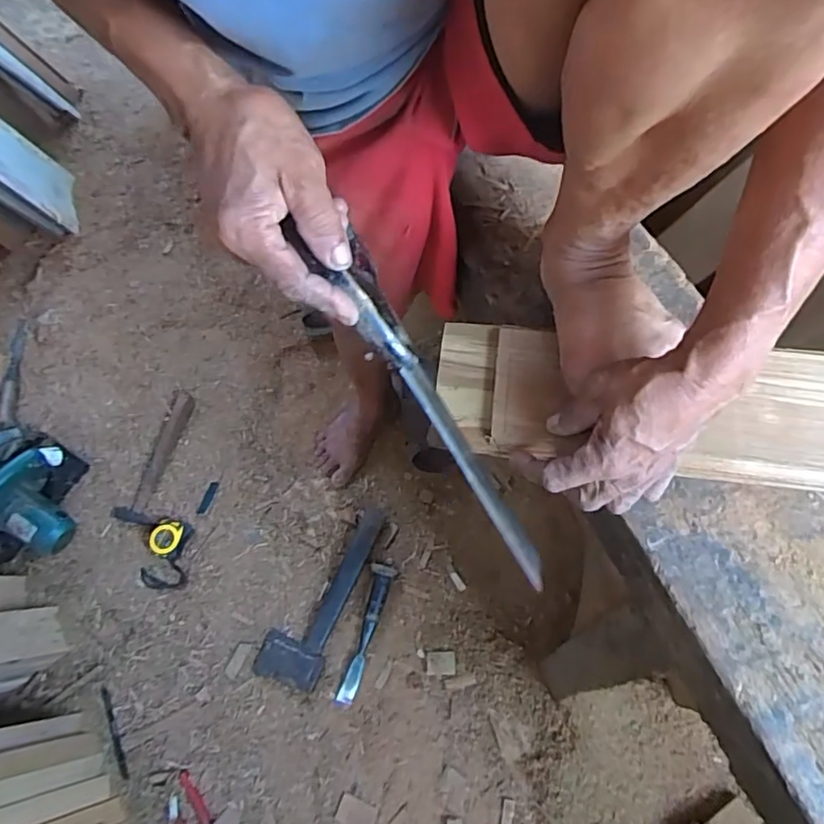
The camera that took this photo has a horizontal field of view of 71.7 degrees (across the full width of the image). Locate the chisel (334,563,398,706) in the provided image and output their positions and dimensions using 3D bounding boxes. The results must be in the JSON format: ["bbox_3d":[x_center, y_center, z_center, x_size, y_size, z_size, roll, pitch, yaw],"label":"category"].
[{"bbox_3d":[-0.085,0.392,1.019,0.044,0.028,0.244,12,66,13],"label":"chisel"}]

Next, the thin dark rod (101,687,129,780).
[{"bbox_3d":[-0.506,0.543,0.969,0.013,0.012,0.152,-28,64,-7],"label":"thin dark rod"}]

